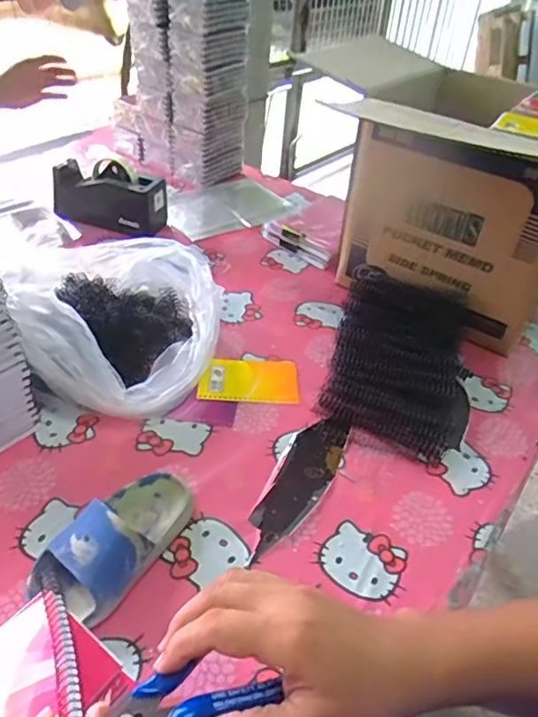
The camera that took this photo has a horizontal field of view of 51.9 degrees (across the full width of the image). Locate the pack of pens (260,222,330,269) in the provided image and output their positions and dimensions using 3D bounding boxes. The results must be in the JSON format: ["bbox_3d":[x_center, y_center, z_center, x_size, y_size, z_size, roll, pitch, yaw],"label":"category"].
[{"bbox_3d":[0.044,-0.203,0.980,0.149,0.039,0.021,34,48,29],"label":"pack of pens"}]

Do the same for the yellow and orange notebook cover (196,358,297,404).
[{"bbox_3d":[-0.024,0.024,0.725,0.128,0.014,0.078,6,40,1],"label":"yellow and orange notebook cover"}]

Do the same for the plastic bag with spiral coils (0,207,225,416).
[{"bbox_3d":[-0.195,-0.076,0.731,0.250,0.136,0.322,-15,44,-22],"label":"plastic bag with spiral coils"}]

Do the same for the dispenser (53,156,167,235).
[{"bbox_3d":[-0.296,-0.296,1.000,0.208,0.093,0.078,17,41,12],"label":"dispenser"}]

